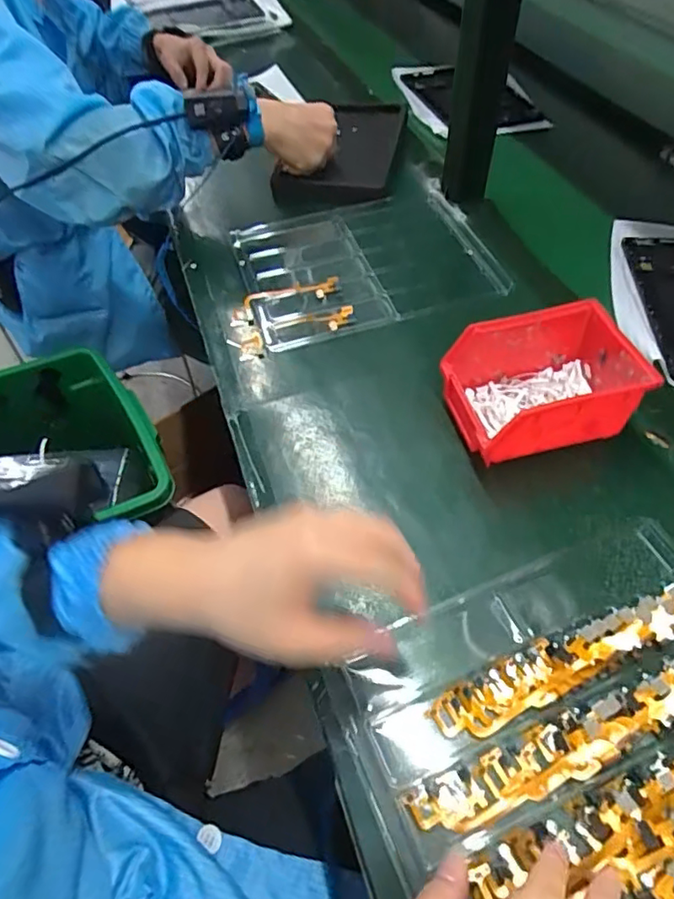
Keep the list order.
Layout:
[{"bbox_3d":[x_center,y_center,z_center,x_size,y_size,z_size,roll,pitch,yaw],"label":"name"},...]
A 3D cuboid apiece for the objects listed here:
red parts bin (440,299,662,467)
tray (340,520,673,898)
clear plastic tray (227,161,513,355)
[{"bbox_3d":[0.171,-0.052,0.488,0.142,0.075,0.107,-10,53,-6],"label":"red parts bin"},{"bbox_3d":[0.158,0.176,0.352,0.267,0.016,0.216,-18,53,-13],"label":"tray"},{"bbox_3d":[0.031,-0.231,0.688,0.280,0.024,0.251,-13,53,-9],"label":"clear plastic tray"}]

